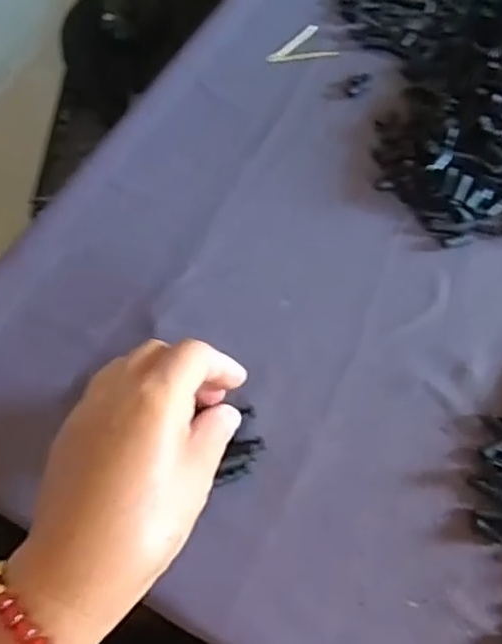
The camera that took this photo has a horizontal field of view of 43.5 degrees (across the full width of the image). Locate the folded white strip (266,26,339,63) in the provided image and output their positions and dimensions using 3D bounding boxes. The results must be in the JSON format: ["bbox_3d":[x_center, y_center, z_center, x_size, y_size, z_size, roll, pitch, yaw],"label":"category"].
[{"bbox_3d":[0.042,-0.239,0.539,0.058,0.004,0.039,-6,61,-1],"label":"folded white strip"}]

